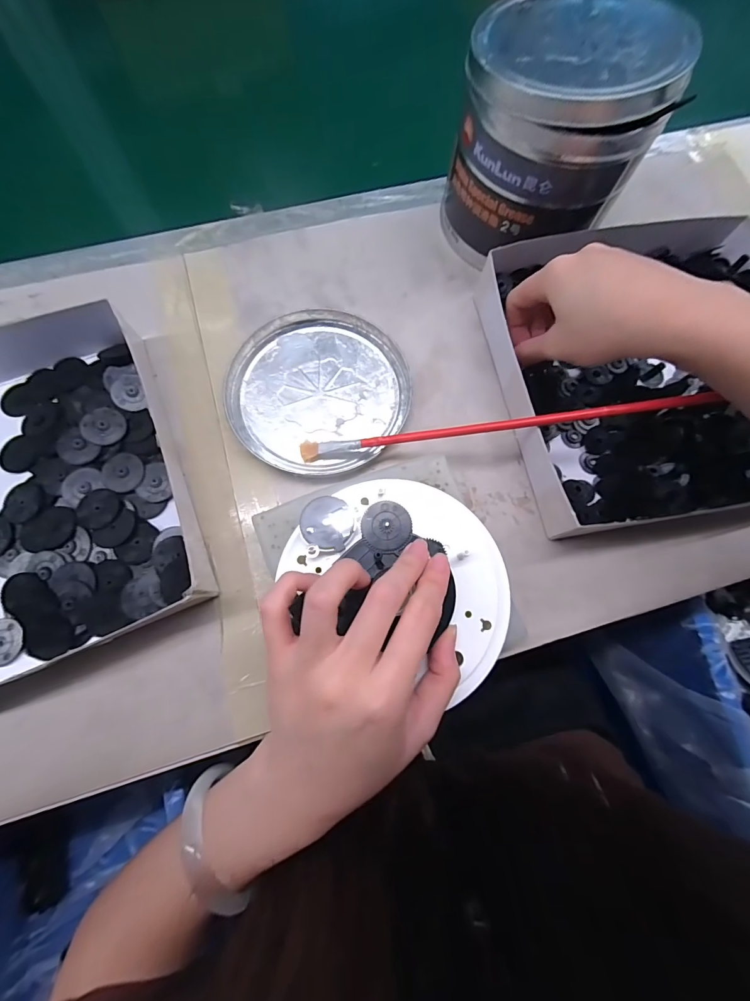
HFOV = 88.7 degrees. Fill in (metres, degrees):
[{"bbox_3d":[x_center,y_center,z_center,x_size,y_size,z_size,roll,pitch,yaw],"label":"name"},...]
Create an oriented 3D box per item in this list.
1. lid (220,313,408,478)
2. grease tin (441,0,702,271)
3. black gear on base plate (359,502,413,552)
[{"bbox_3d":[-0.041,-0.081,0.279,0.125,0.013,0.124,1,74,-2],"label":"lid"},{"bbox_3d":[0.119,-0.245,0.269,0.122,0.115,0.115,38,76,9],"label":"grease tin"},{"bbox_3d":[0.006,0.014,0.205,0.026,0.004,0.026,1,74,-2],"label":"black gear on base plate"}]

